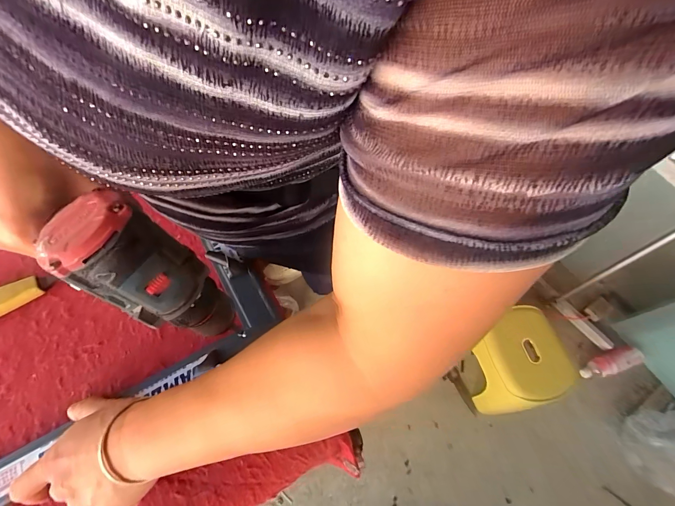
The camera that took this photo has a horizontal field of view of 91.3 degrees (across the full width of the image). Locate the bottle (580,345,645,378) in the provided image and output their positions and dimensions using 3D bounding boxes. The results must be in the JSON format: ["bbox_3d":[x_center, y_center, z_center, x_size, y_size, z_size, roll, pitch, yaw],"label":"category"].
[{"bbox_3d":[0.951,0.382,1.147,0.195,0.060,0.069,-18,67,-9],"label":"bottle"}]

